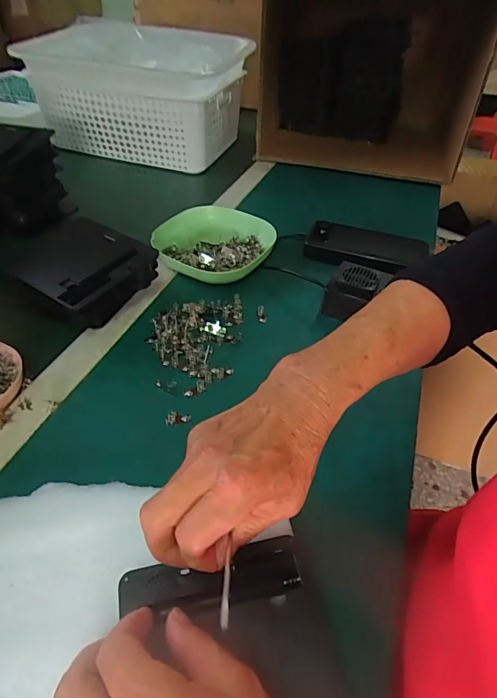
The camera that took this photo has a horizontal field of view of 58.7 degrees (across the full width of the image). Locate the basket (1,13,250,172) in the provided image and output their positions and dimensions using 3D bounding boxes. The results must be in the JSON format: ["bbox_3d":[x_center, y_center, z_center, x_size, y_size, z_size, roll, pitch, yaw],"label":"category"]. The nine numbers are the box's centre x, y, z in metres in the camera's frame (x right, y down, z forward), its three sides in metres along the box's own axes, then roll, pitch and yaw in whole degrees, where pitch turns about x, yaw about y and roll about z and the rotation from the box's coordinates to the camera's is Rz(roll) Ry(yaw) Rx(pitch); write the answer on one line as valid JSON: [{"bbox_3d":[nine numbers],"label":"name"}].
[{"bbox_3d":[-0.206,-0.501,0.862,0.357,0.174,0.268,14,43,11],"label":"basket"}]

